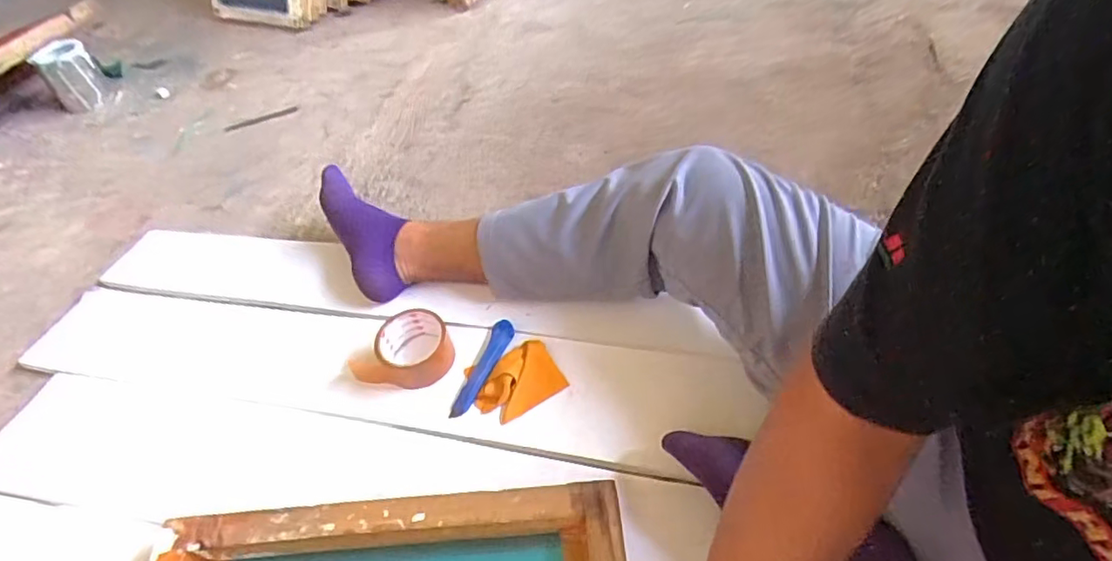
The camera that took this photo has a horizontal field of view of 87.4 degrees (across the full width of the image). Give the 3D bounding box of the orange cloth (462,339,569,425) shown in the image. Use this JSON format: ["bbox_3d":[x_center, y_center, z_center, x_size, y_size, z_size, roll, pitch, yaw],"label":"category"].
[{"bbox_3d":[-0.052,0.120,0.728,0.108,0.030,0.089,-25,51,-15],"label":"orange cloth"}]

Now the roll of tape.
[{"bbox_3d":[-0.183,0.090,0.751,0.097,0.051,0.088,-23,50,-14],"label":"roll of tape"}]

